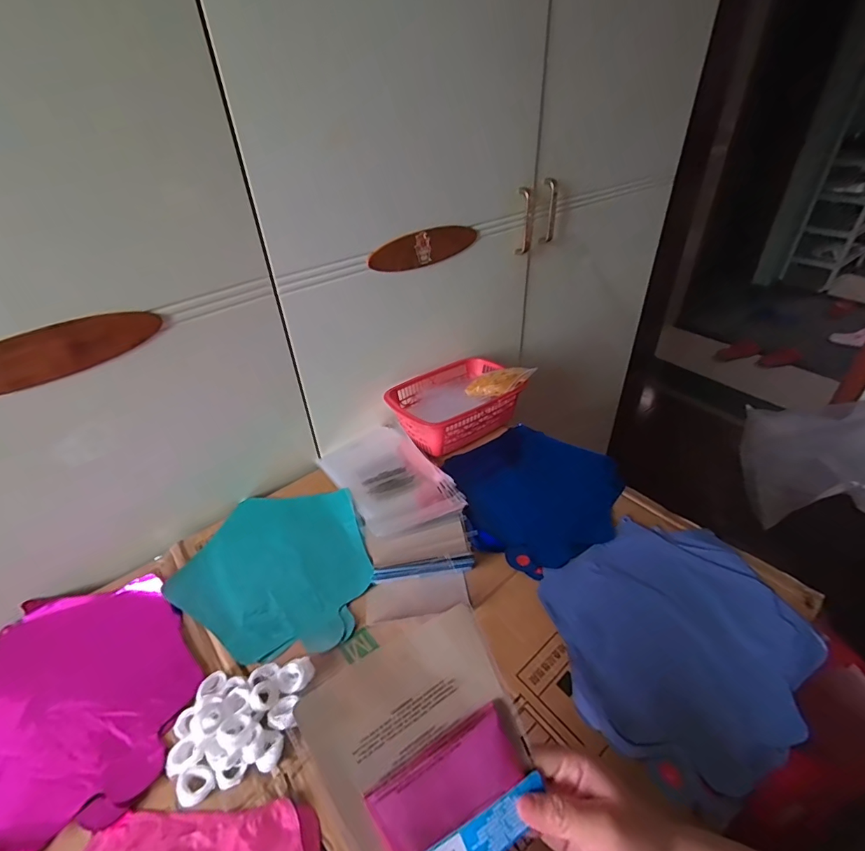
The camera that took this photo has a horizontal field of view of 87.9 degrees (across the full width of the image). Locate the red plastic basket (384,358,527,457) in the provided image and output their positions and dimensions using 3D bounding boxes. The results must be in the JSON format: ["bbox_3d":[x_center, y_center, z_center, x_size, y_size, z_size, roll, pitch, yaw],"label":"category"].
[{"bbox_3d":[0.035,-0.034,0.731,0.210,0.073,0.145,-25,41,-25],"label":"red plastic basket"}]

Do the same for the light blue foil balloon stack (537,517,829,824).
[{"bbox_3d":[0.254,0.208,0.462,0.271,0.026,0.224,-23,40,-24],"label":"light blue foil balloon stack"}]

